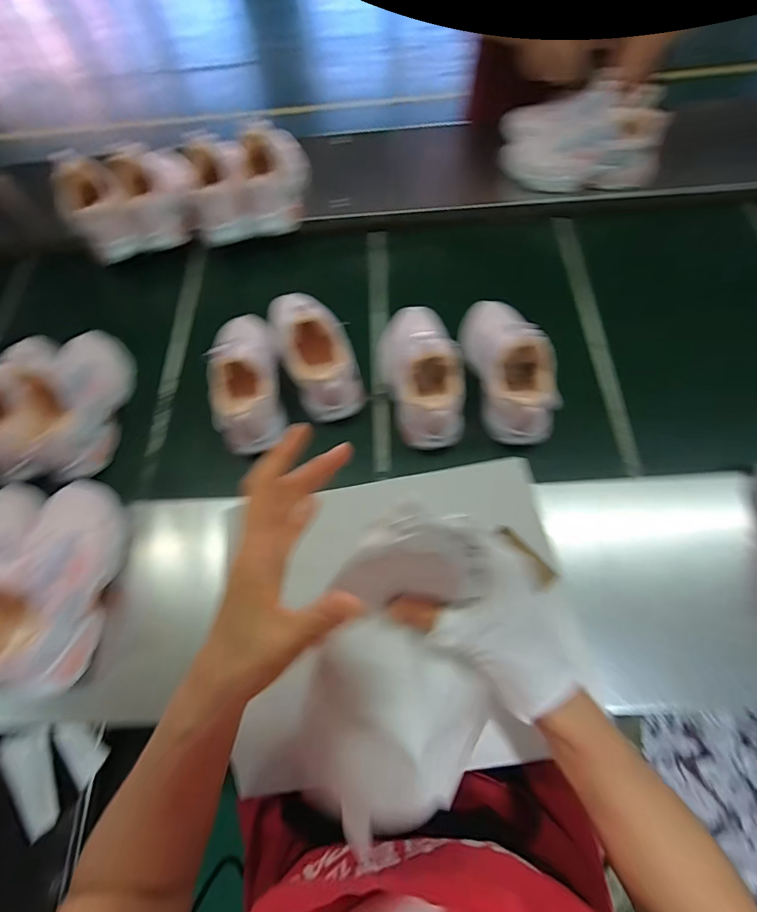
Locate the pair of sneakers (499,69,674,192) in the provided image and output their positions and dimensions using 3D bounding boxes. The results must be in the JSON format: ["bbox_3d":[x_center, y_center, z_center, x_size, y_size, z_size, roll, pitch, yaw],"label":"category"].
[{"bbox_3d":[0.326,-0.509,0.694,0.221,0.094,0.117,-3,66,1],"label":"pair of sneakers"}]

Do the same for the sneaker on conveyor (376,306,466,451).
[{"bbox_3d":[0.054,-0.120,0.561,0.093,0.108,0.211,-8,66,-1],"label":"sneaker on conveyor"}]

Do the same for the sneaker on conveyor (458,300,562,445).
[{"bbox_3d":[0.165,-0.130,0.550,0.084,0.107,0.214,-13,66,-4],"label":"sneaker on conveyor"}]

